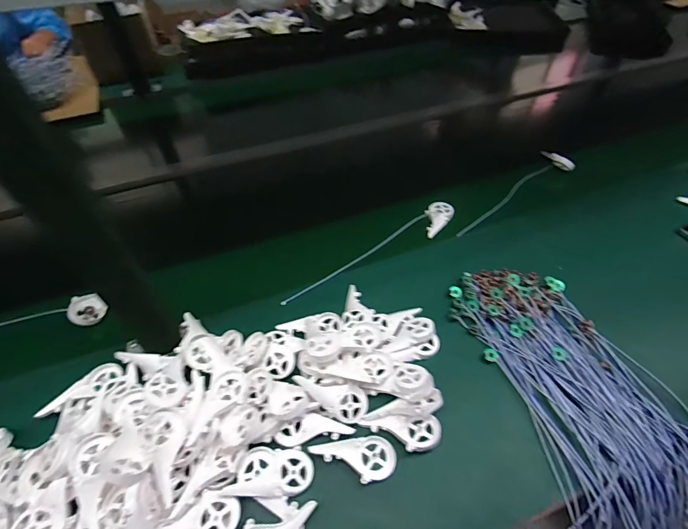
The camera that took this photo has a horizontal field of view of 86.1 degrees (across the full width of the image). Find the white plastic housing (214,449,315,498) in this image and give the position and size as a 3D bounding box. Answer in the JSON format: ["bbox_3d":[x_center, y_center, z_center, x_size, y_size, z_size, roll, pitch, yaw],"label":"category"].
[{"bbox_3d":[-0.081,0.229,0.404,0.094,0.015,0.045,-1,49,1],"label":"white plastic housing"}]

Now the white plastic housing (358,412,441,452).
[{"bbox_3d":[0.067,0.196,0.436,0.091,0.021,0.042,5,50,6],"label":"white plastic housing"}]

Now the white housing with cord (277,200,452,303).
[{"bbox_3d":[0.064,-0.018,0.640,0.372,0.018,0.056,-34,56,-25],"label":"white housing with cord"}]

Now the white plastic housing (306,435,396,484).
[{"bbox_3d":[0.011,0.221,0.415,0.093,0.015,0.046,-5,49,-3],"label":"white plastic housing"}]

